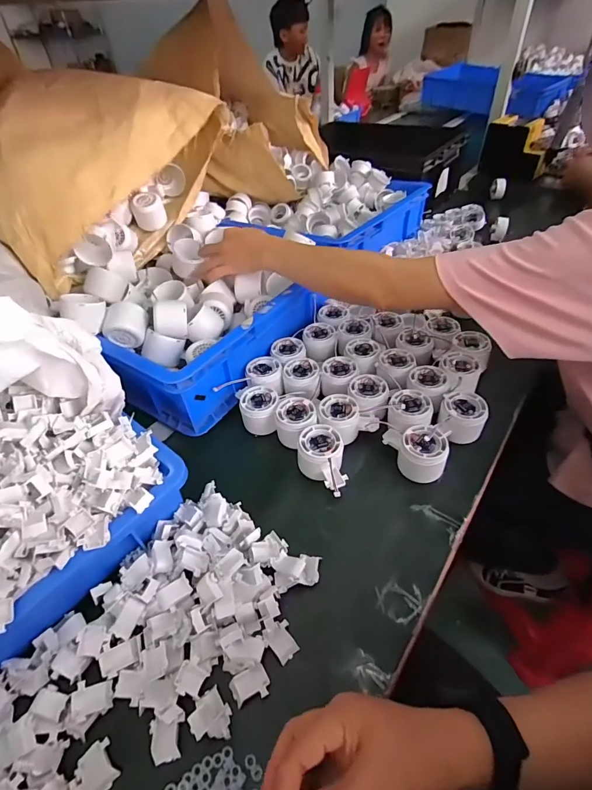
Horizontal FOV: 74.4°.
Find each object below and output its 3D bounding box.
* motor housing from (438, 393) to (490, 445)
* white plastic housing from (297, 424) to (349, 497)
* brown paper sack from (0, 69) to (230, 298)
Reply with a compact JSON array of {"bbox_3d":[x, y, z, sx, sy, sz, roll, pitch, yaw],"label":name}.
[{"bbox_3d":[0.228,0.032,0.537,0.059,0.051,0.062,21,50,23],"label":"motor housing"},{"bbox_3d":[0.033,0.090,0.505,0.058,0.058,0.084,-4,45,1],"label":"white plastic housing"},{"bbox_3d":[-0.329,-0.397,0.695,0.232,0.233,0.423,32,56,31],"label":"brown paper sack"}]

